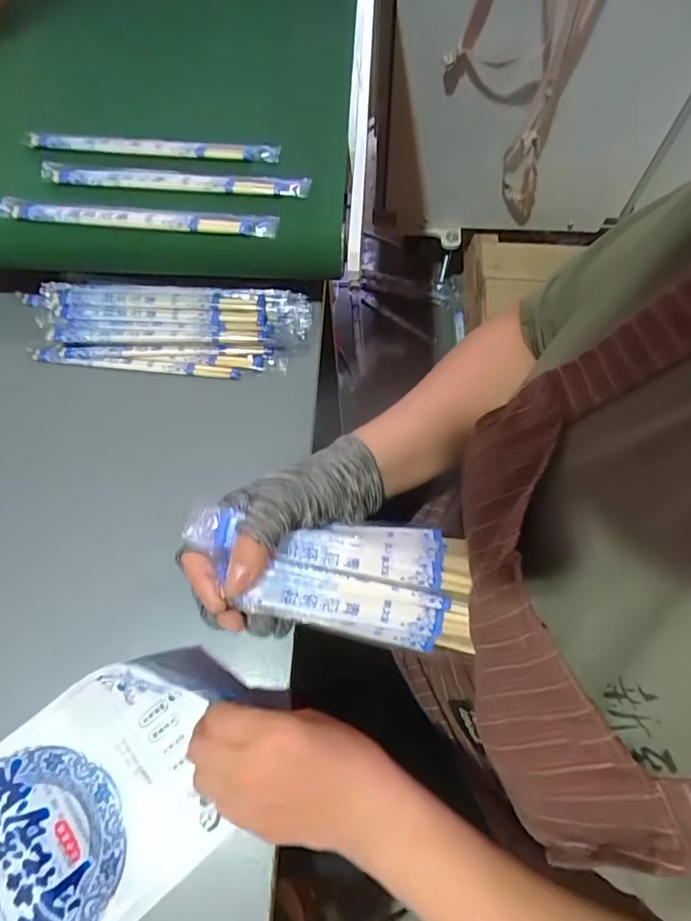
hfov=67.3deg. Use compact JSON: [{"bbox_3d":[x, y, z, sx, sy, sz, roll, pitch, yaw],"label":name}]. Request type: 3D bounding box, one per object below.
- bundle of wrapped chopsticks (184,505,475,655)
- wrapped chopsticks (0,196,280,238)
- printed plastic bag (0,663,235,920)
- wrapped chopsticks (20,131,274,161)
[{"bbox_3d":[-0.004,0.069,0.329,0.185,0.022,0.077,14,67,-17],"label":"bundle of wrapped chopsticks"},{"bbox_3d":[-0.170,-0.198,0.421,0.228,0.013,0.024,6,68,4],"label":"wrapped chopsticks"},{"bbox_3d":[-0.211,0.262,0.336,0.267,0.029,0.145,-38,72,-13],"label":"printed plastic bag"},{"bbox_3d":[-0.172,-0.275,0.450,0.226,0.007,0.016,6,68,4],"label":"wrapped chopsticks"}]

